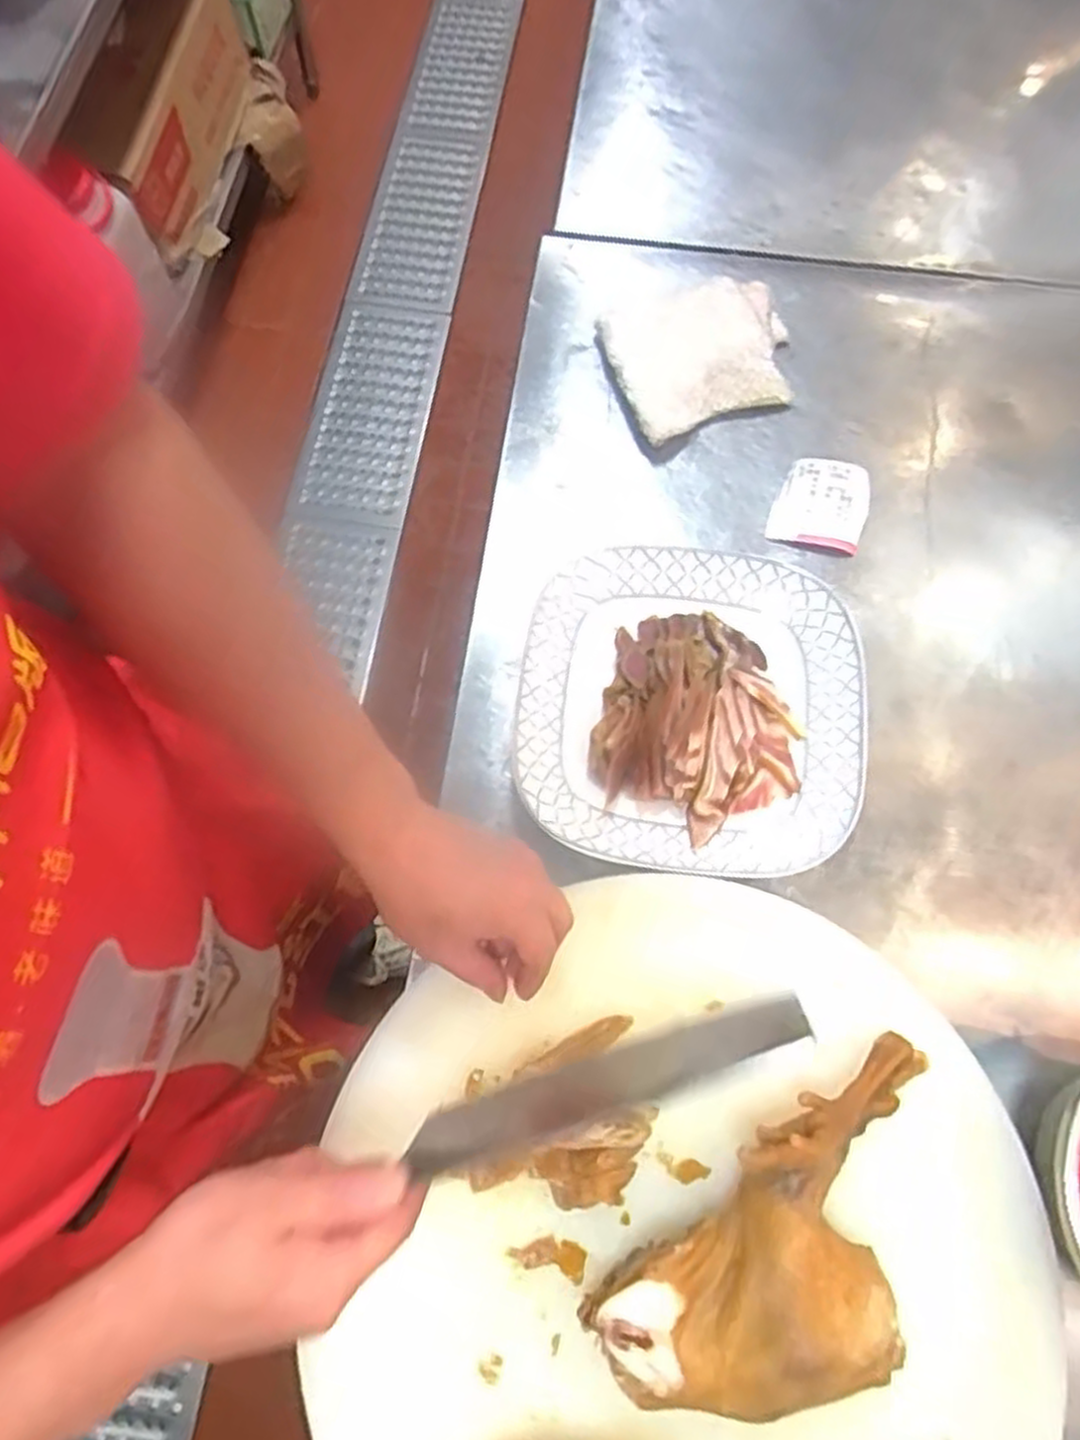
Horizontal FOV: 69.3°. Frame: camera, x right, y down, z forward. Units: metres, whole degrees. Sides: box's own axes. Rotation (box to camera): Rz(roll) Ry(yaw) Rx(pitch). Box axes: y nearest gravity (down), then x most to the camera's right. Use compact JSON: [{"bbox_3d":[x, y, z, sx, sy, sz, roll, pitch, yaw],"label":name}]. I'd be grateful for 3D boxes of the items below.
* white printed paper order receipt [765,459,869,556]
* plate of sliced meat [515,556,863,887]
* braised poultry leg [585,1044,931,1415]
[{"bbox_3d":[0.238,-0.184,0.665,0.074,0.024,0.075,15,70,4],"label":"white printed paper order receipt"},{"bbox_3d":[0.110,-0.009,0.583,0.245,0.060,0.243,7,70,1],"label":"plate of sliced meat"},{"bbox_3d":[0.147,0.285,0.421,0.234,0.053,0.125,-38,75,-14],"label":"braised poultry leg"}]

